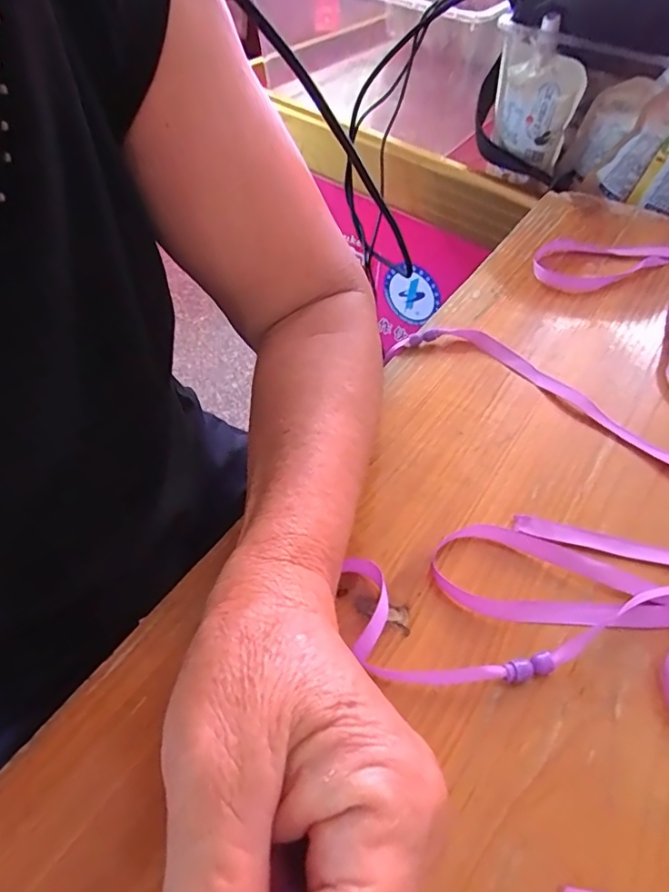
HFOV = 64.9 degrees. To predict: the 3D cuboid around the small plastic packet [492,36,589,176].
[{"bbox_3d":[0.196,-0.336,0.524,0.086,0.101,0.015,37,59,22],"label":"small plastic packet"}]

